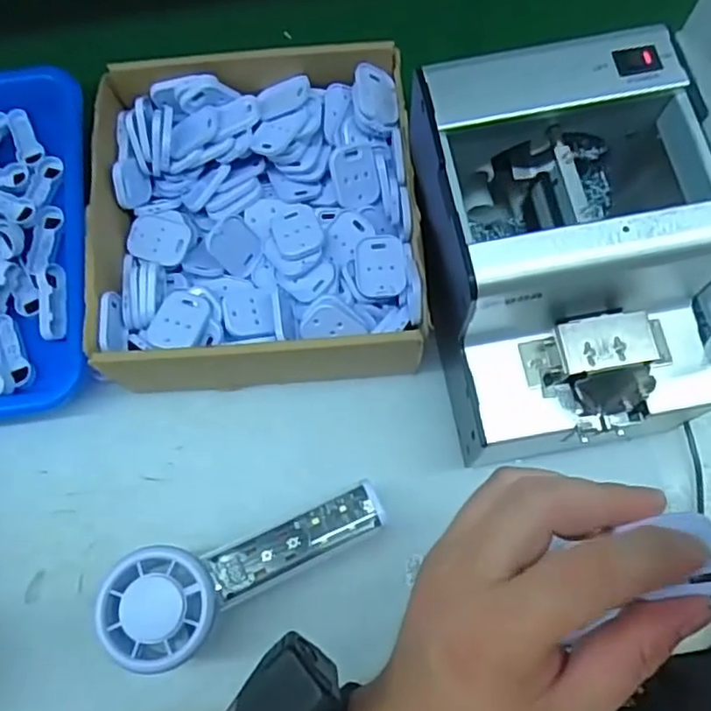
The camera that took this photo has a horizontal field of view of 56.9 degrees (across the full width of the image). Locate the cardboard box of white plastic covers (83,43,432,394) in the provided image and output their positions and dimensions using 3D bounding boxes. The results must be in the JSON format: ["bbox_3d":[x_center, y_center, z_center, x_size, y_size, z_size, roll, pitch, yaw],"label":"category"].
[{"bbox_3d":[-0.061,-0.084,0.407,0.187,0.061,0.207,-5,72,1],"label":"cardboard box of white plastic covers"}]

